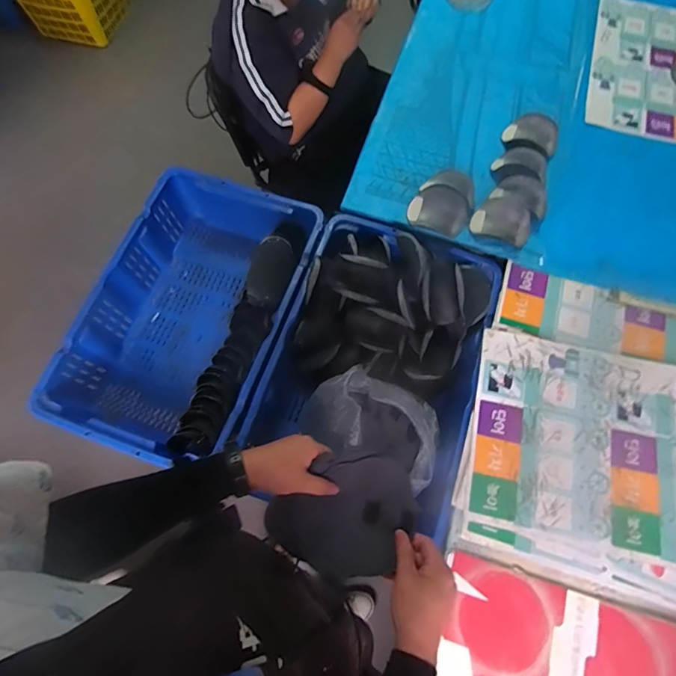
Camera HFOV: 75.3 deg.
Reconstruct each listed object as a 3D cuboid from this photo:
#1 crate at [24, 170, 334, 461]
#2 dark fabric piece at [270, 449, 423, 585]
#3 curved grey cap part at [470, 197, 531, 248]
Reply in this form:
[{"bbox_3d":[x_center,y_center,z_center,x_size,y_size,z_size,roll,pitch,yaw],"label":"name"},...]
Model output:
[{"bbox_3d":[-0.334,-0.050,1.052,0.440,0.191,0.663,19,70,7],"label":"crate"},{"bbox_3d":[0.010,0.236,0.589,0.162,0.071,0.179,35,73,12],"label":"dark fabric piece"},{"bbox_3d":[0.388,-0.279,1.032,0.134,0.036,0.103,21,70,8],"label":"curved grey cap part"}]

